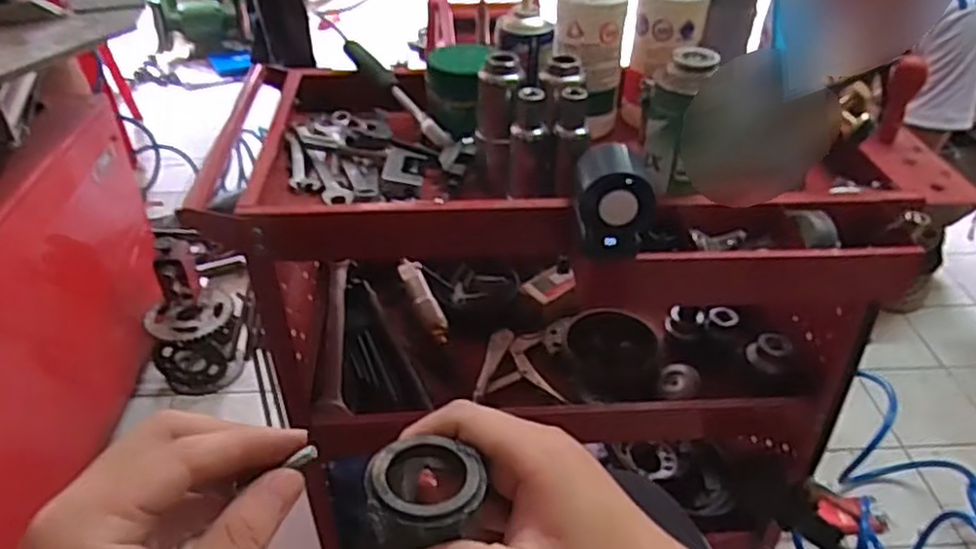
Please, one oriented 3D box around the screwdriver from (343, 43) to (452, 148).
[{"bbox_3d":[-0.112,-0.225,0.888,0.029,0.021,0.226,-25,58,-29],"label":"screwdriver"}]

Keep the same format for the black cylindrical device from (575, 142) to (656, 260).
[{"bbox_3d":[0.103,-0.062,0.601,0.063,0.075,0.077,2,37,3],"label":"black cylindrical device"}]

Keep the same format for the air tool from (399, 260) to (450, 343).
[{"bbox_3d":[-0.094,0.035,1.051,0.037,0.039,0.160,-17,40,-21],"label":"air tool"}]

